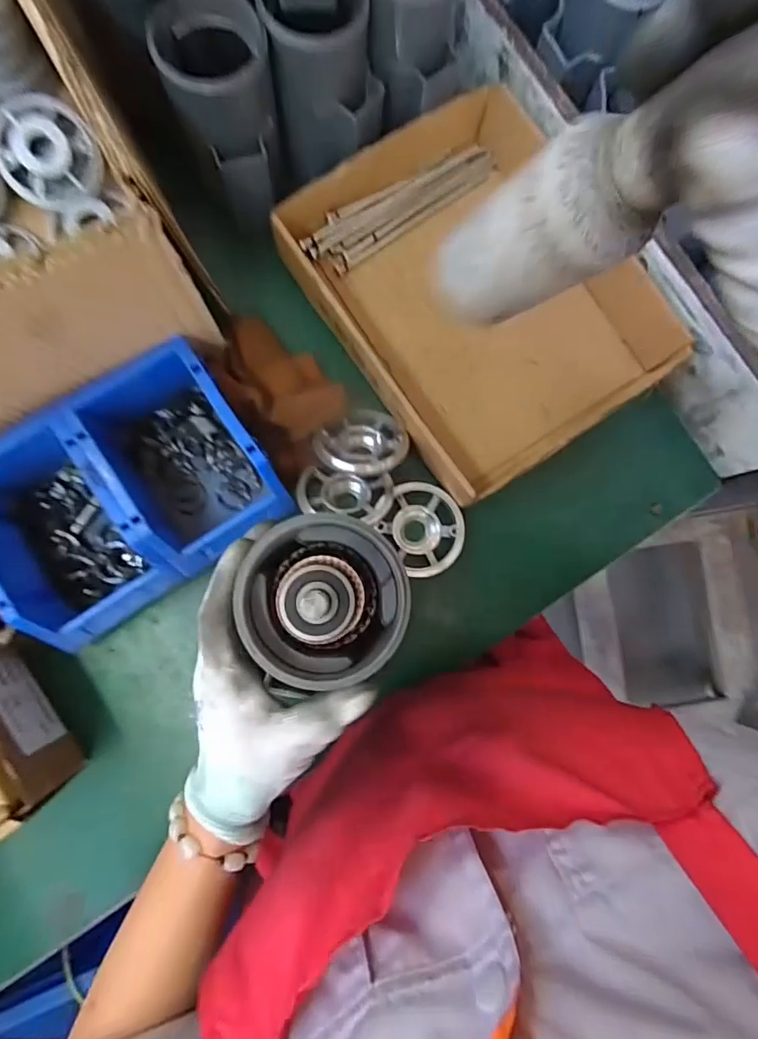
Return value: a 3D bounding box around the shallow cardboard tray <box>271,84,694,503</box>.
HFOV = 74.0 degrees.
[{"bbox_3d":[0.092,-0.206,0.452,0.257,0.046,0.312,-37,87,-7],"label":"shallow cardboard tray"}]

